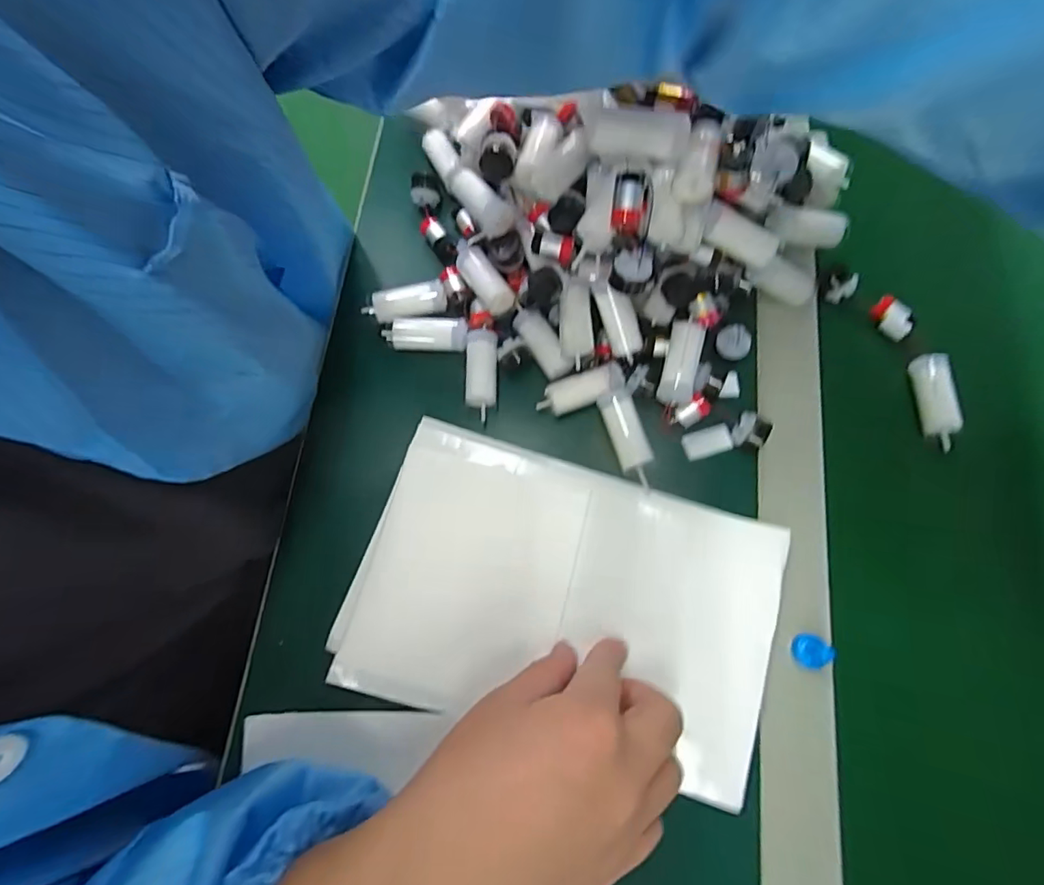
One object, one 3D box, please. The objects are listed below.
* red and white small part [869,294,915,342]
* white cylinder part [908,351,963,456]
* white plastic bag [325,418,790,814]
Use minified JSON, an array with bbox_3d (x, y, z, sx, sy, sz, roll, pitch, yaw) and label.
[{"bbox_3d":[0.250,-0.083,0.359,0.013,0.017,0.029,-43,76,-10],"label":"red and white small part"},{"bbox_3d":[0.266,-0.026,0.341,0.016,0.021,0.060,-9,86,-1],"label":"white cylinder part"},{"bbox_3d":[0.022,0.091,0.314,0.238,0.015,0.155,17,75,7],"label":"white plastic bag"}]

